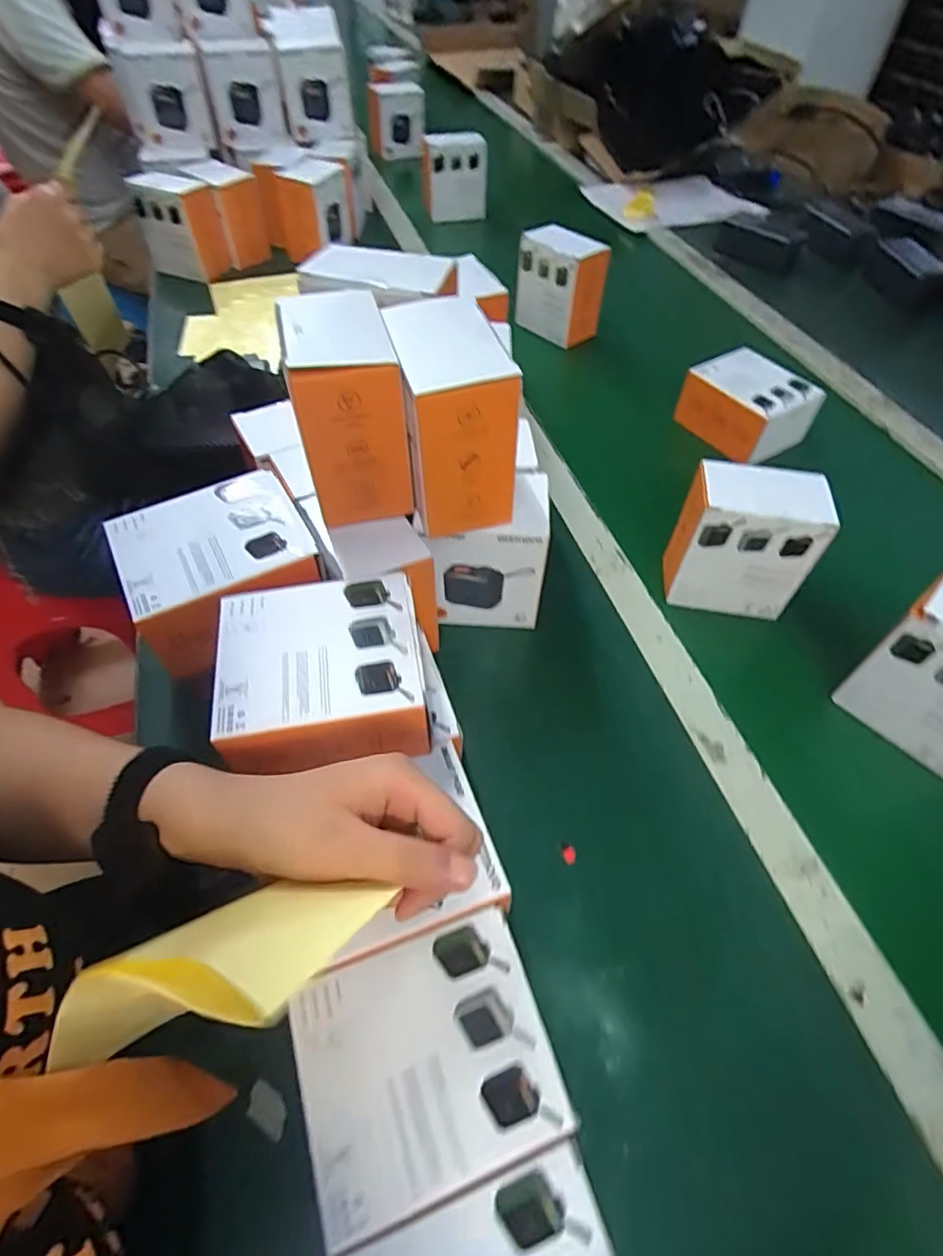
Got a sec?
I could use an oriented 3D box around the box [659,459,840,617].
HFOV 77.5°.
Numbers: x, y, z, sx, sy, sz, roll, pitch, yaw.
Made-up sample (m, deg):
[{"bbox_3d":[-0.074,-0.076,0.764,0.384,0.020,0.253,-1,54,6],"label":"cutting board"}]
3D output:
[{"bbox_3d":[0.226,-0.075,0.499,0.111,0.110,0.055,12,52,6],"label":"box"}]

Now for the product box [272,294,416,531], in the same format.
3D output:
[{"bbox_3d":[-0.083,-0.151,0.392,0.066,0.122,0.099,-11,54,-12],"label":"product box"}]

